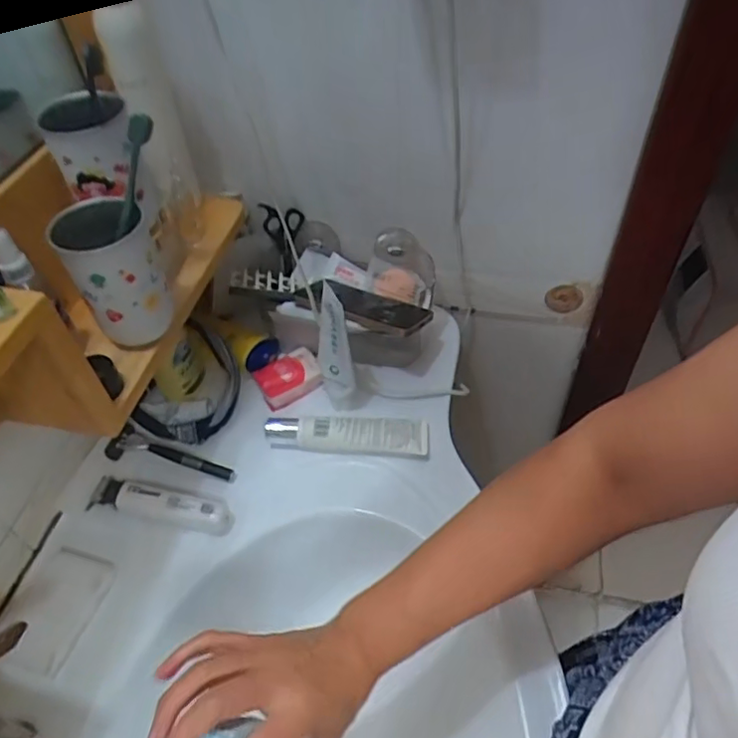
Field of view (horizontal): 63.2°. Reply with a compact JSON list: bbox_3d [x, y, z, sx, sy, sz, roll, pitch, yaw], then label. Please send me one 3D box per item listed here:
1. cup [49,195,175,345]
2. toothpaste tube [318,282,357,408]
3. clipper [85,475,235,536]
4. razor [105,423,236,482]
[{"bbox_3d":[-0.223,-0.086,0.533,0.076,0.114,0.085,-29,53,-20],"label":"cup"},{"bbox_3d":[-0.040,-0.021,0.669,0.027,0.161,0.059,-18,50,-12],"label":"toothpaste tube"},{"bbox_3d":[-0.217,0.138,0.636,0.145,0.042,0.042,5,49,9],"label":"clipper"},{"bbox_3d":[-0.217,0.097,0.666,0.141,0.015,0.044,17,50,-1],"label":"razor"}]

